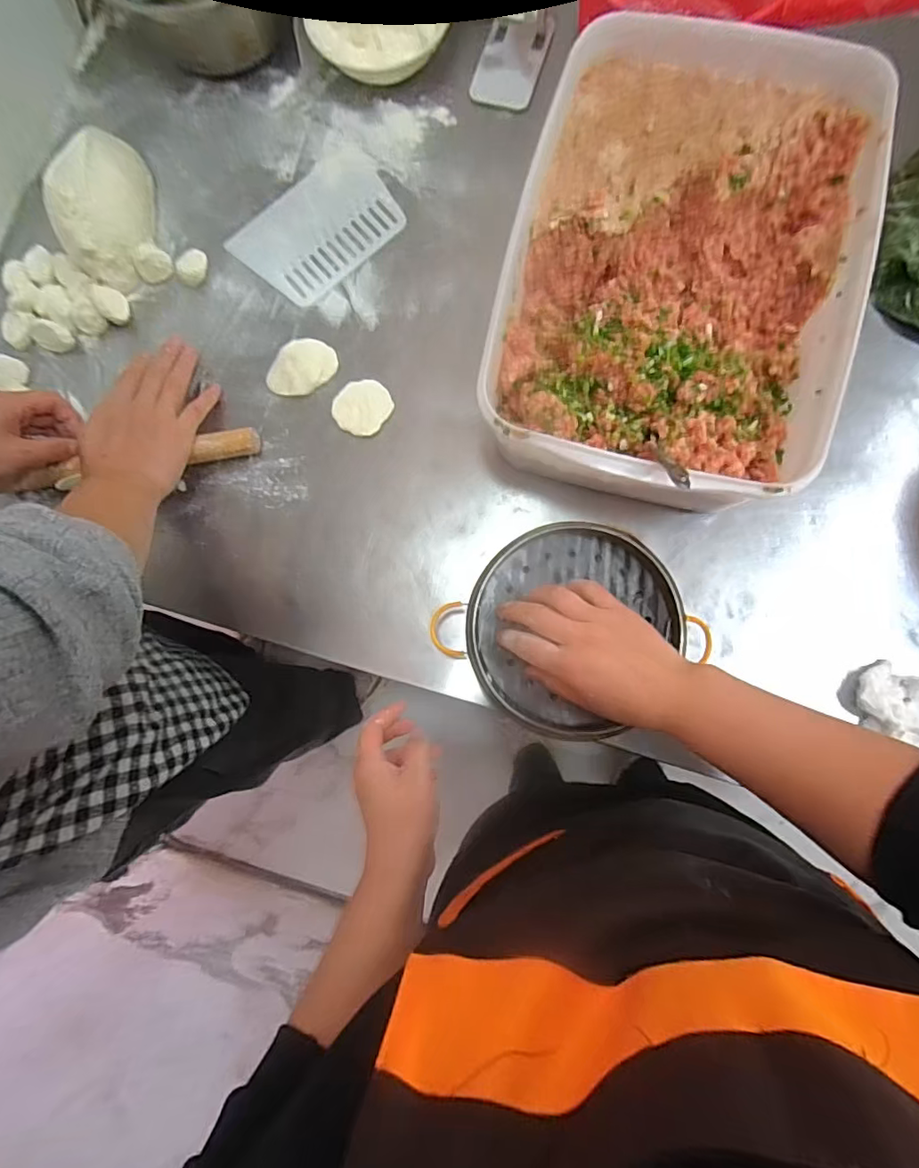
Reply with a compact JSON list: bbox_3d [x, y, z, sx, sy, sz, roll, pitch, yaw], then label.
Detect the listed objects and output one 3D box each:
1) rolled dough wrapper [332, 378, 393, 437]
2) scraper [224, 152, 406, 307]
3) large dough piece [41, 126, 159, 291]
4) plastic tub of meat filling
[{"bbox_3d":[-0.095,-0.174,0.520,0.055,0.005,0.055,0,83,4],"label":"rolled dough wrapper"},{"bbox_3d":[-0.143,-0.370,0.549,0.160,0.004,0.120,-44,83,-2],"label":"scraper"},{"bbox_3d":[-0.369,-0.383,0.539,0.091,0.059,0.150,-3,83,4],"label":"large dough piece"},{"bbox_3d":[0.181,-0.256,0.449,0.252,0.102,0.372,16,85,6],"label":"plastic tub of meat filling"}]

